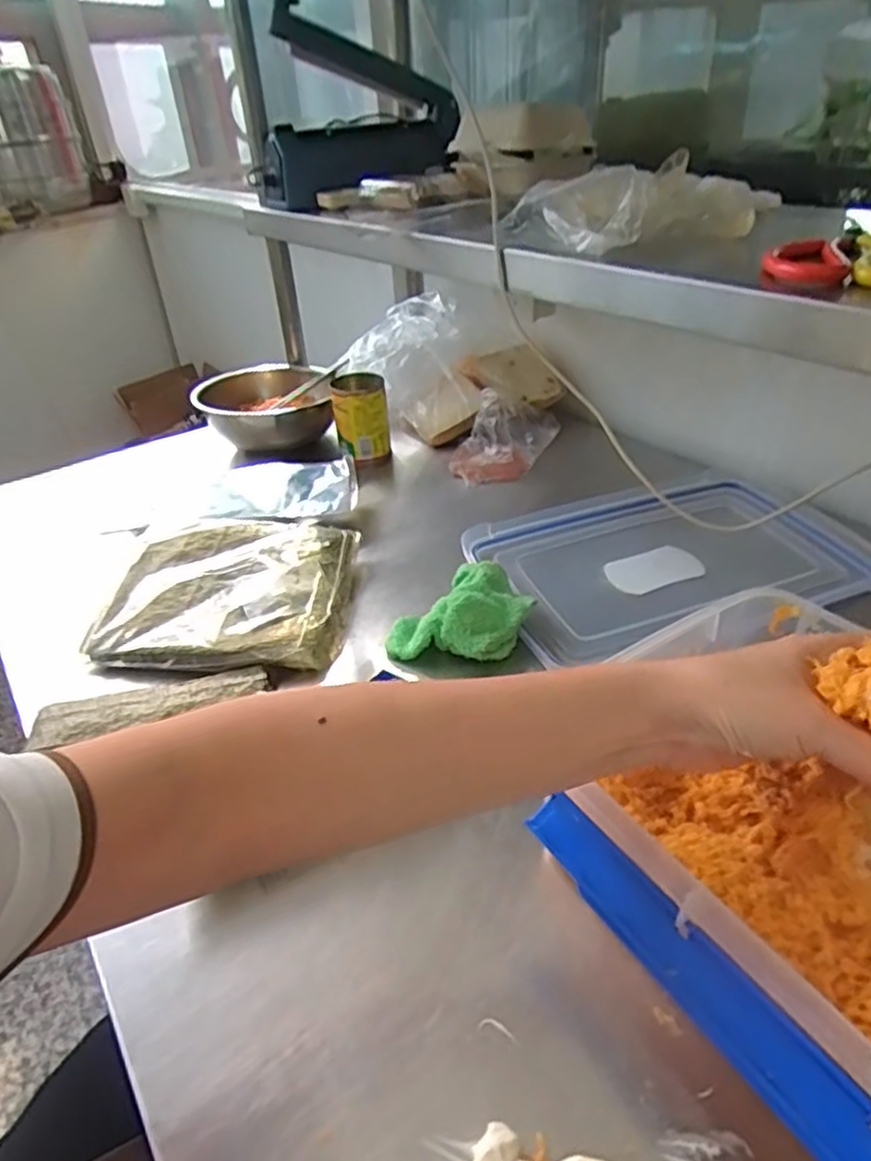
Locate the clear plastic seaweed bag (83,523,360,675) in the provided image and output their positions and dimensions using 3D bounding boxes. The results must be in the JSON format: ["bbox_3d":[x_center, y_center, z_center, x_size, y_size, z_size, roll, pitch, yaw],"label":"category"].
[{"bbox_3d":[-0.197,0.014,0.668,0.225,0.034,0.193,-2,38,6],"label":"clear plastic seaweed bag"}]

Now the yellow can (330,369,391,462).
[{"bbox_3d":[-0.102,-0.222,0.948,0.074,0.099,0.066,-8,35,-6],"label":"yellow can"}]

